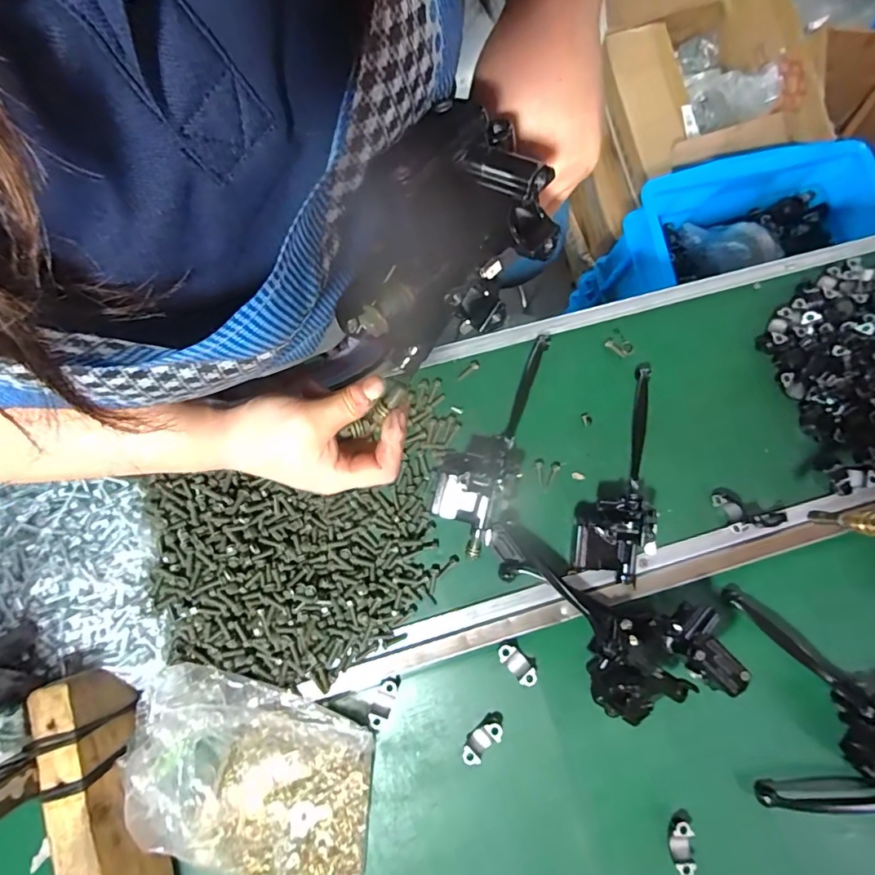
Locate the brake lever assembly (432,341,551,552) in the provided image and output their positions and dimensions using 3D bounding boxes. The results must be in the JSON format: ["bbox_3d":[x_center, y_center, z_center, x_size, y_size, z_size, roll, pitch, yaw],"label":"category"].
[{"bbox_3d":[0.057,-0.005,0.497,0.070,0.050,0.237,24,79,1],"label":"brake lever assembly"}]

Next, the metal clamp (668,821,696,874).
[{"bbox_3d":[0.225,0.376,0.457,0.020,0.013,0.041,4,78,2],"label":"metal clamp"}]

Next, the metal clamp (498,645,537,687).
[{"bbox_3d":[0.076,0.217,0.476,0.019,0.015,0.043,-42,80,-7],"label":"metal clamp"}]

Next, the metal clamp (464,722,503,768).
[{"bbox_3d":[0.041,0.286,0.466,0.044,0.014,0.021,-43,80,-8],"label":"metal clamp"}]

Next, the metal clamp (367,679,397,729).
[{"bbox_3d":[-0.052,0.249,0.465,0.019,0.009,0.043,20,79,5],"label":"metal clamp"}]

